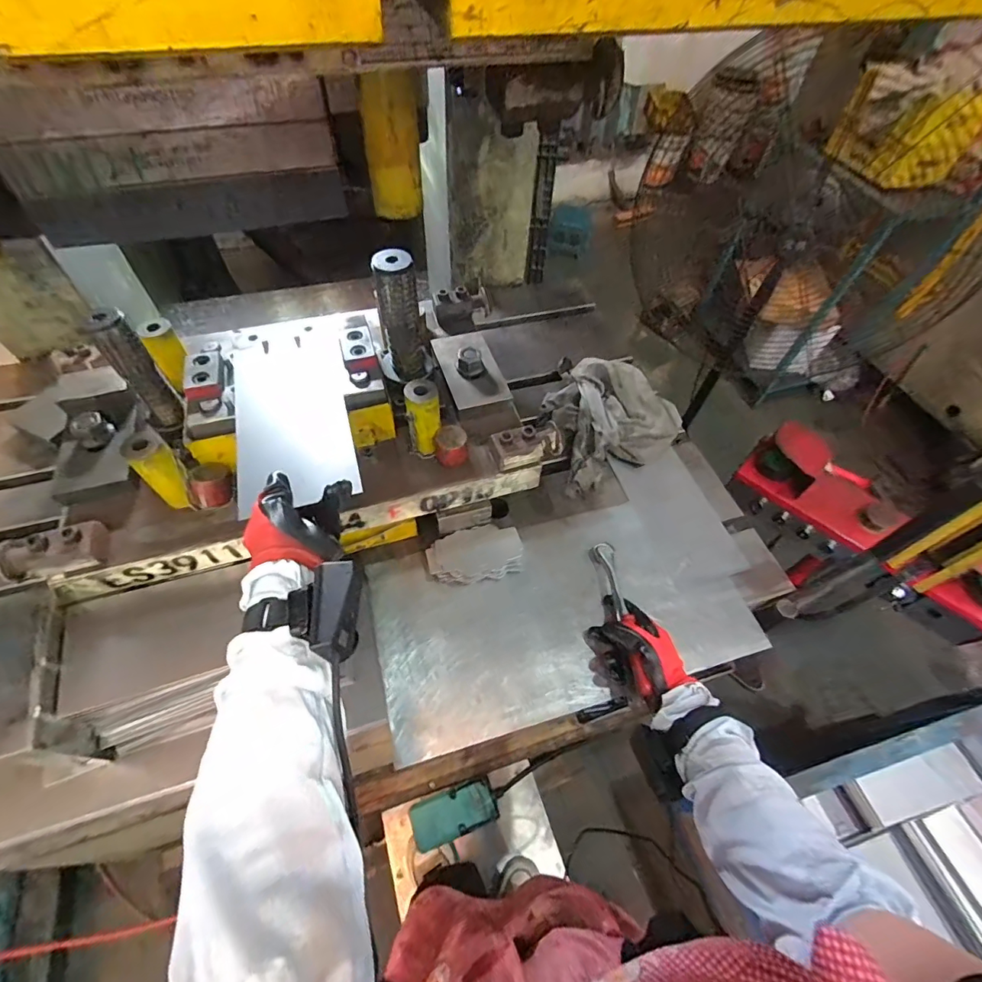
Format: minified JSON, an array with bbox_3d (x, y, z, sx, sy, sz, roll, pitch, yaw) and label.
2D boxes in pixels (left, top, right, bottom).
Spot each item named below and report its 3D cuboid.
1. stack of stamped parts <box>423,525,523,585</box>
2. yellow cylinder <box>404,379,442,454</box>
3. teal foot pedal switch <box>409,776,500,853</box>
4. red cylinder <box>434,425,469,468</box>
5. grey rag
[{"bbox_3d":[-0.021,0.092,0.656,0.131,0.040,0.072,-10,56,-9],"label":"stack of stamped parts"},{"bbox_3d":[-0.084,-0.091,0.587,0.042,0.086,0.045,-7,55,-7],"label":"yellow cylinder"},{"bbox_3d":[-0.078,0.758,1.113,0.219,0.050,0.099,0,50,-34],"label":"teal foot pedal switch"},{"bbox_3d":[-0.050,-0.057,0.599,0.039,0.039,0.039,-7,55,-7],"label":"red cylinder"},{"bbox_3d":[0.195,-0.127,0.792,0.236,0.070,0.192,-22,58,-16],"label":"grey rag"}]

